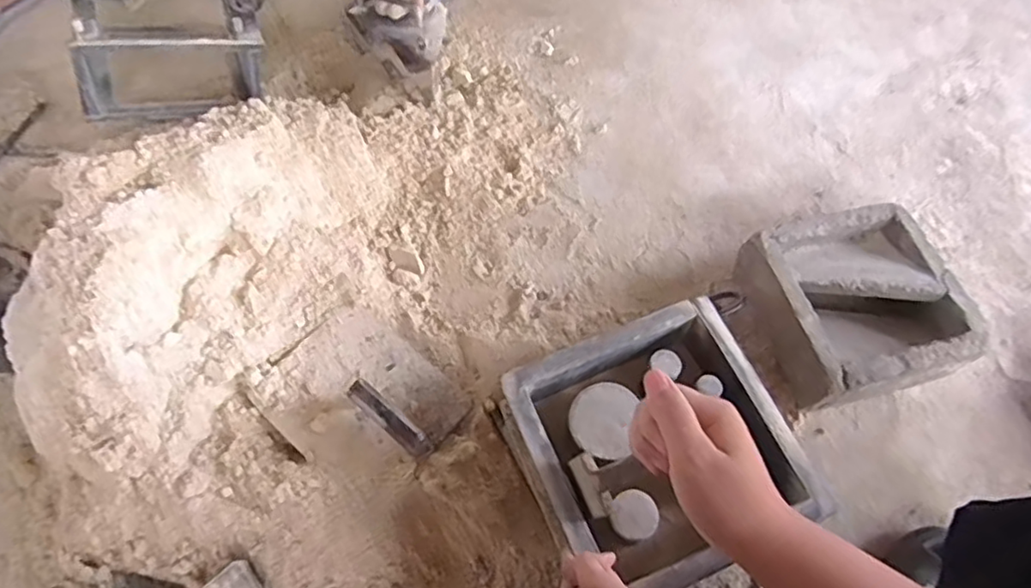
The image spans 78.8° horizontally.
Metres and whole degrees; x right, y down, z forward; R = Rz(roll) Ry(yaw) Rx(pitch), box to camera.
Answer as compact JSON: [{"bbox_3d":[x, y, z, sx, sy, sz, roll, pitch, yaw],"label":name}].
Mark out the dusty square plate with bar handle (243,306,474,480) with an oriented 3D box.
[{"bbox_3d":[-0.178,0.109,0.700,0.208,0.059,0.163,35,71,16],"label":"dusty square plate with bar handle"}]

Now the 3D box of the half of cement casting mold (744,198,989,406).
[{"bbox_3d":[0.394,0.014,0.741,0.198,0.098,0.201,-14,65,-5],"label":"half of cement casting mold"}]

